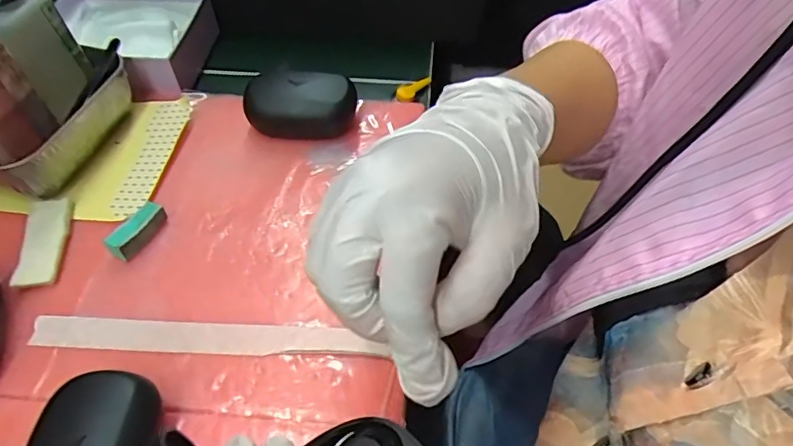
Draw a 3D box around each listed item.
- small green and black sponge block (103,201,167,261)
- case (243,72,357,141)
[{"bbox_3d":[-0.170,0.005,0.341,0.014,0.018,0.041,26,56,17],"label":"small green and black sponge block"},{"bbox_3d":[-0.074,-0.092,0.402,0.085,0.036,0.046,-1,53,-3],"label":"case"}]

